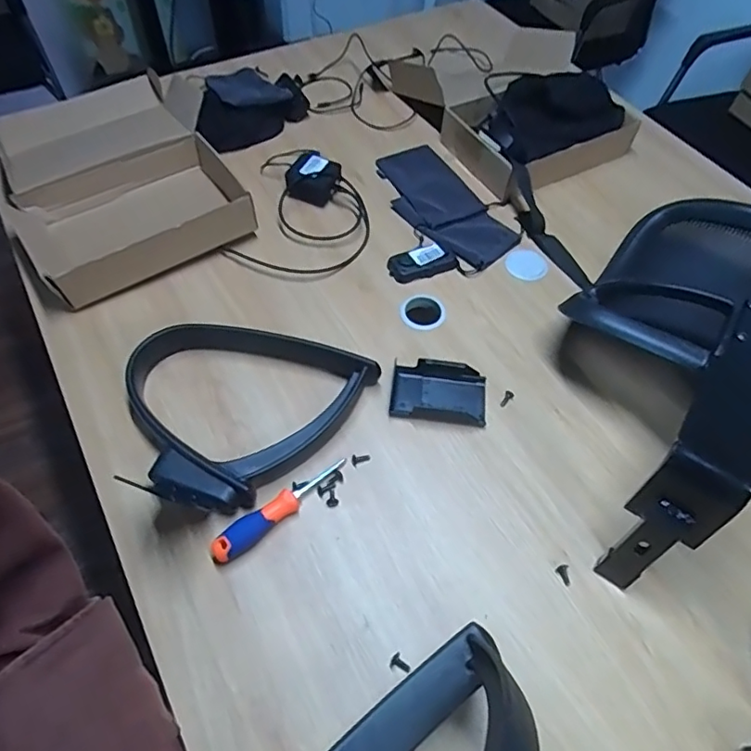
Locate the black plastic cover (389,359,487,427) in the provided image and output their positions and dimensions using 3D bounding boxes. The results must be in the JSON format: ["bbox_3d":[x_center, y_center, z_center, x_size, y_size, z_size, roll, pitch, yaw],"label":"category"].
[{"bbox_3d":[0.086,0.022,0.737,0.126,0.027,0.080,7,56,3],"label":"black plastic cover"}]

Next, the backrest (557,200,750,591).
[{"bbox_3d":[0.436,-0.021,0.679,0.371,0.177,0.580,30,61,17],"label":"backrest"}]

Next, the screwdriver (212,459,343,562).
[{"bbox_3d":[-0.107,0.151,0.633,0.177,0.026,0.026,-33,63,-21],"label":"screwdriver"}]

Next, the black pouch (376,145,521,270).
[{"bbox_3d":[0.109,-0.300,0.944,0.128,0.019,0.304,-26,61,-17],"label":"black pouch"}]

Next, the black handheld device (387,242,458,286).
[{"bbox_3d":[0.074,-0.180,0.866,0.103,0.027,0.052,-16,58,-12],"label":"black handheld device"}]

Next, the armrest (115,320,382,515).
[{"bbox_3d":[-0.190,0.026,0.708,0.261,0.052,0.288,34,62,19],"label":"armrest"}]

